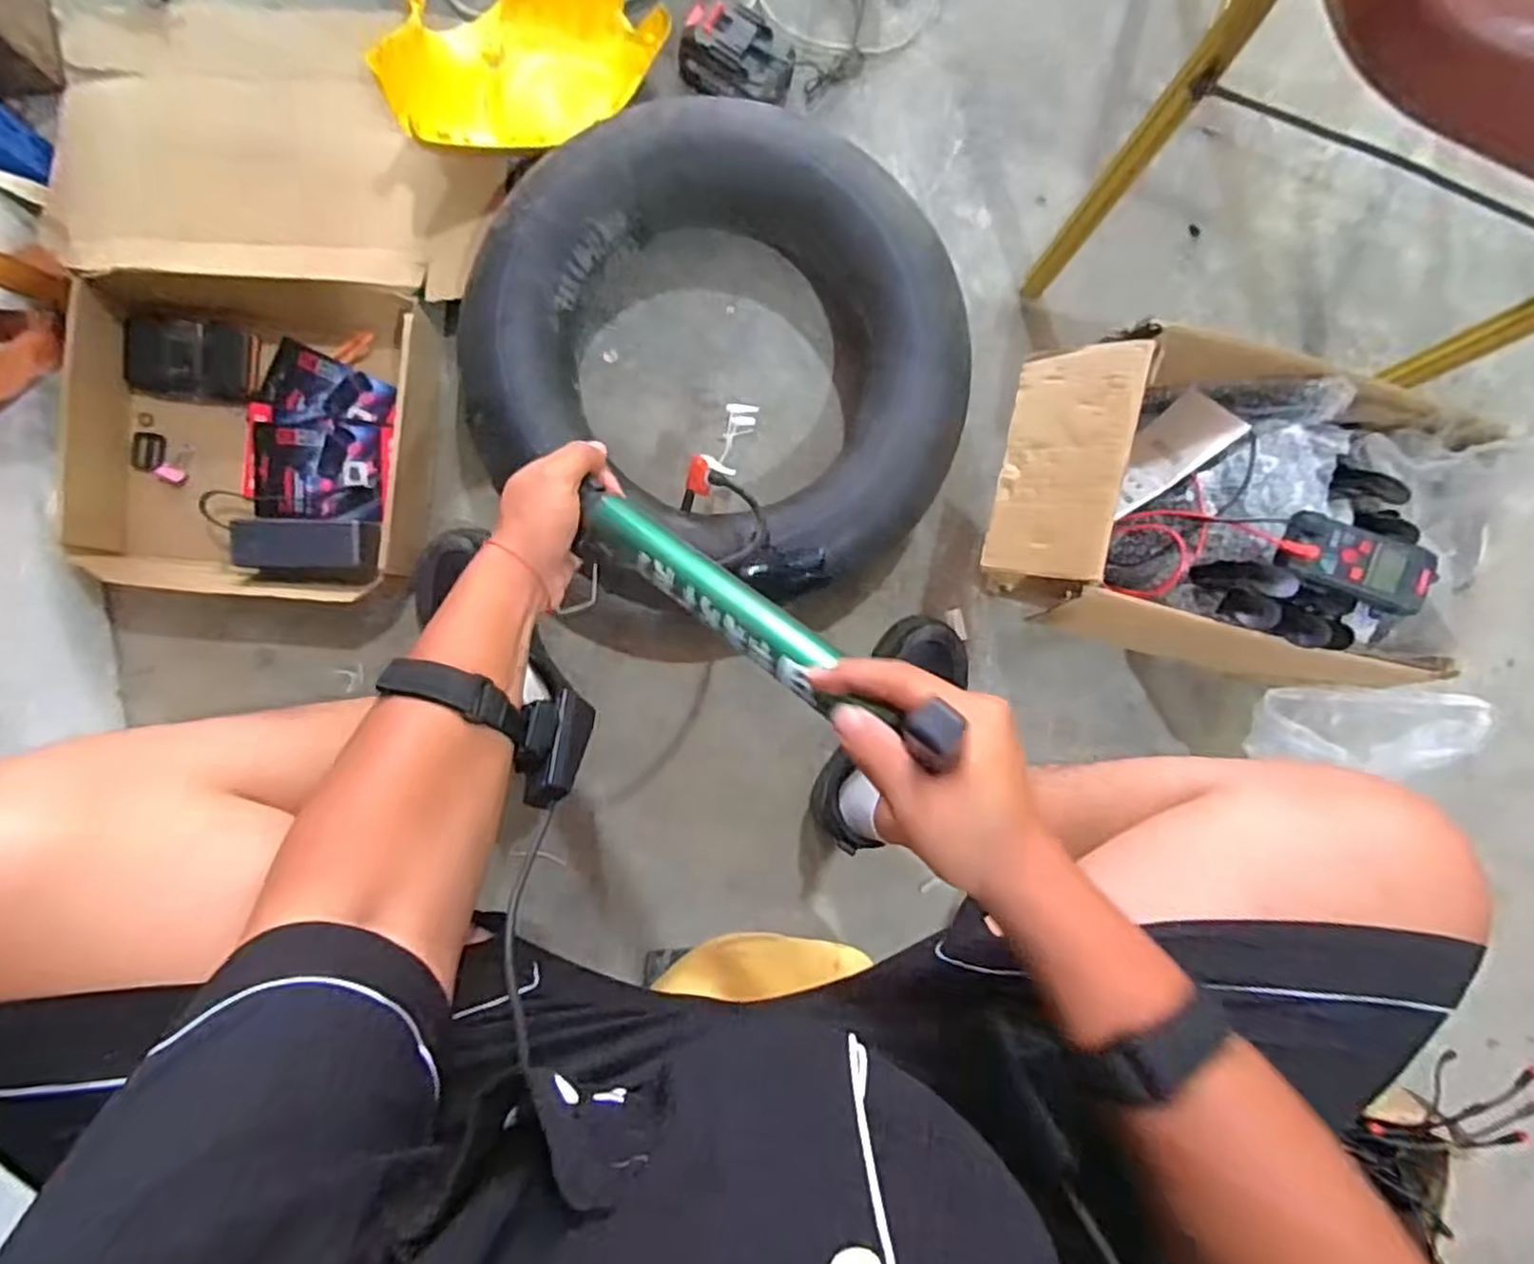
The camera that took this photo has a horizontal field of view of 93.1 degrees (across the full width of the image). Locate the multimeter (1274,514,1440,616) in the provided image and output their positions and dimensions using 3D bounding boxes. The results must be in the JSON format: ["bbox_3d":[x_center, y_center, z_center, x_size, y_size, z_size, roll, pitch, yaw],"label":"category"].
[{"bbox_3d":[0.487,-0.058,0.601,0.111,0.033,0.058,19,88,-6],"label":"multimeter"}]

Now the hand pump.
[{"bbox_3d":[-0.014,-0.010,0.407,0.294,0.039,0.036,35,88,37],"label":"hand pump"}]

